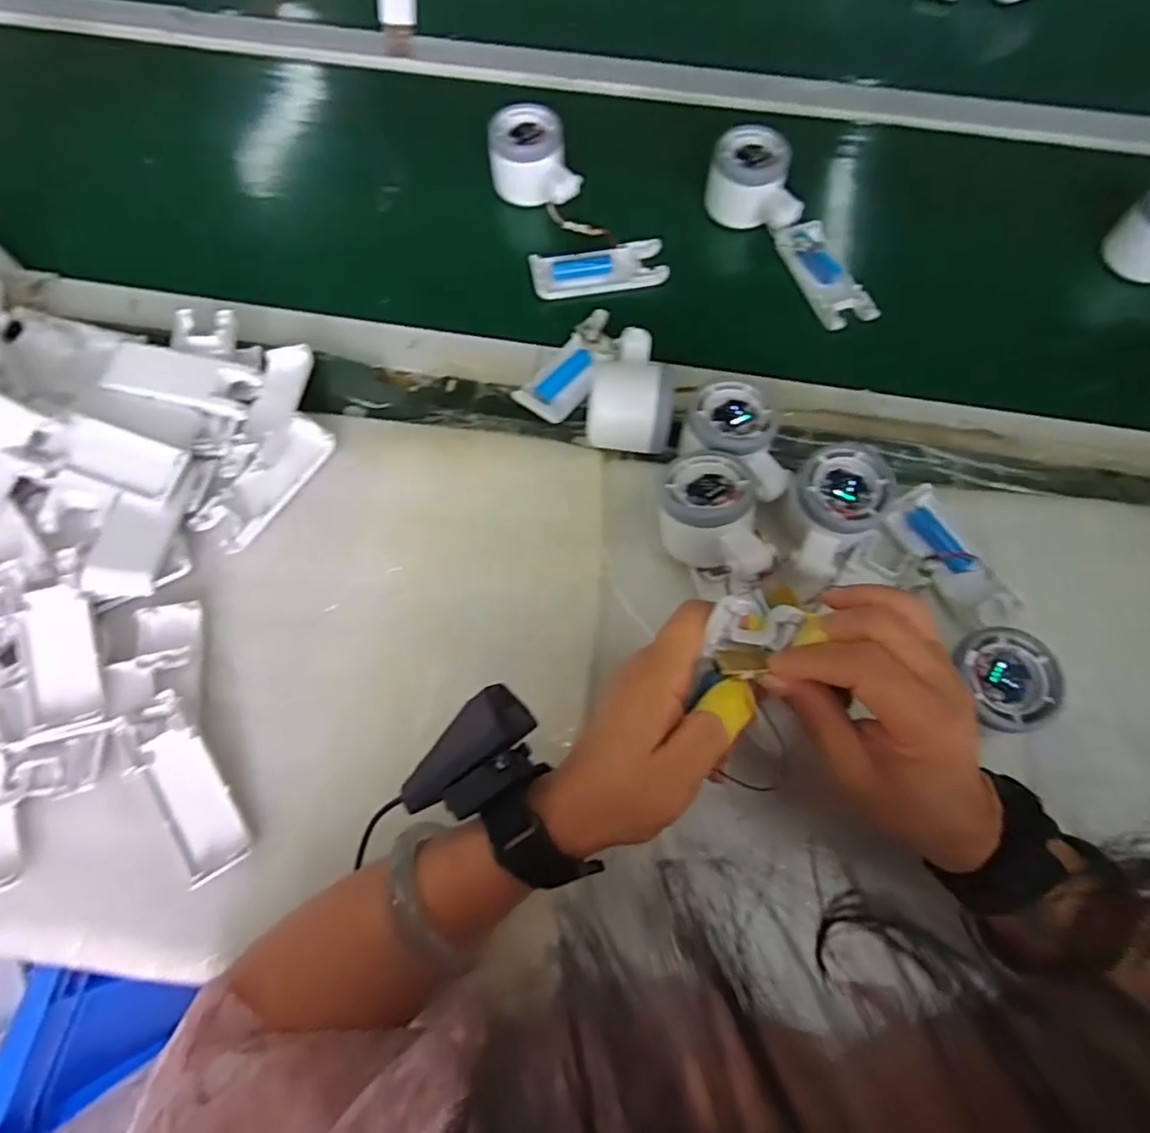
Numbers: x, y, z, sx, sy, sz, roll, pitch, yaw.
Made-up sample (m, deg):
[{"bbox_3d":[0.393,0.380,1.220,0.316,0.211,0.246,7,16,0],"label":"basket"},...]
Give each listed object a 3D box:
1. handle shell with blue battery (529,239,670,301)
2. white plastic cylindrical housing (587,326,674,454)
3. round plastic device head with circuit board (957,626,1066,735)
[{"bbox_3d":[0.019,-0.242,0.524,0.107,0.018,0.046,-9,70,-4],"label":"handle shell with blue battery"},{"bbox_3d":[0.040,-0.121,0.451,0.057,0.045,0.085,6,69,2],"label":"white plastic cylindrical housing"},{"bbox_3d":[0.245,0.064,0.366,0.050,0.020,0.058,-19,71,-8],"label":"round plastic device head with circuit board"}]

